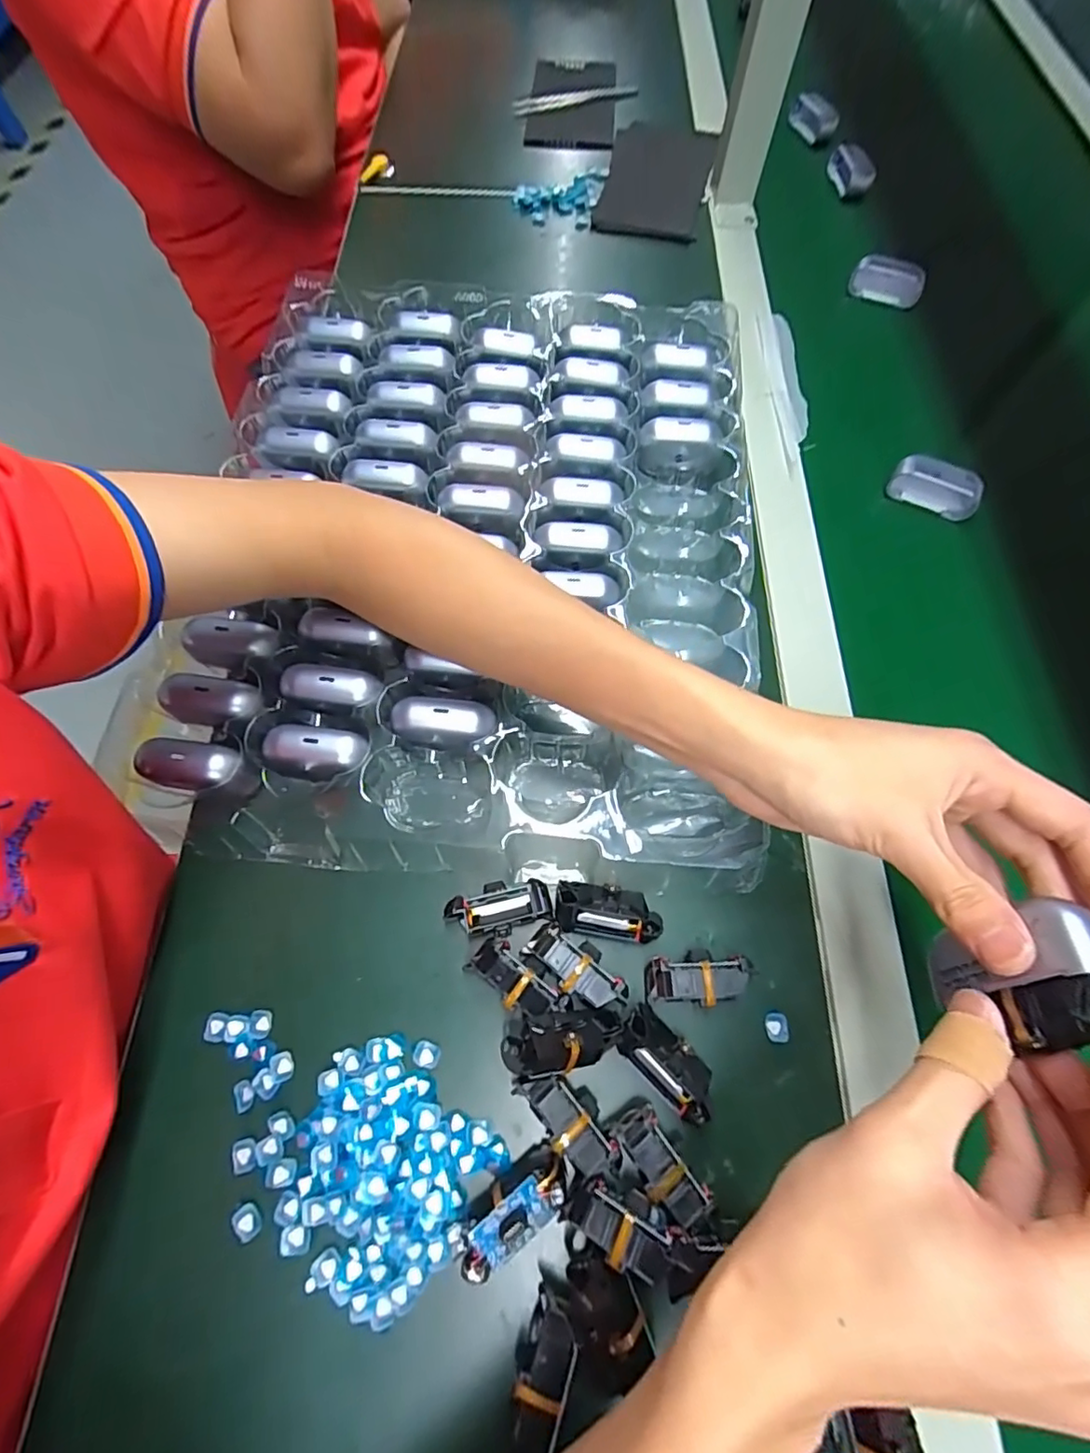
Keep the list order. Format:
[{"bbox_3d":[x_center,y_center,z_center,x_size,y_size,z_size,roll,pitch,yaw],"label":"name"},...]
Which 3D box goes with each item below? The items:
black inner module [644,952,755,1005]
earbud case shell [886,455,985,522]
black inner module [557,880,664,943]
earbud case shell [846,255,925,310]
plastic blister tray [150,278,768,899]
[{"bbox_3d":[0.076,0.126,0.286,0.053,0.021,0.022,-3,67,-2],"label":"black inner module"},{"bbox_3d":[0.286,-0.177,0.420,0.063,0.030,0.016,23,69,8],"label":"earbud case shell"},{"bbox_3d":[0.034,0.094,0.292,0.054,0.013,0.025,9,67,3],"label":"black inner module"},{"bbox_3d":[0.310,-0.403,0.518,0.061,0.025,0.025,22,68,8],"label":"earbud case shell"},{"bbox_3d":[-0.038,-0.135,0.375,0.342,0.036,0.438,4,67,0],"label":"plastic blister tray"}]

